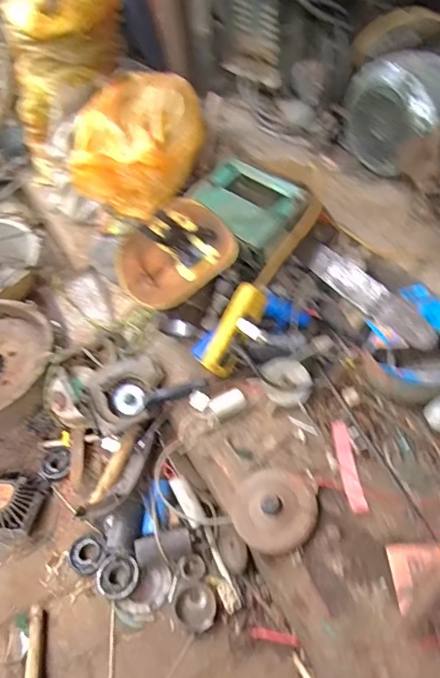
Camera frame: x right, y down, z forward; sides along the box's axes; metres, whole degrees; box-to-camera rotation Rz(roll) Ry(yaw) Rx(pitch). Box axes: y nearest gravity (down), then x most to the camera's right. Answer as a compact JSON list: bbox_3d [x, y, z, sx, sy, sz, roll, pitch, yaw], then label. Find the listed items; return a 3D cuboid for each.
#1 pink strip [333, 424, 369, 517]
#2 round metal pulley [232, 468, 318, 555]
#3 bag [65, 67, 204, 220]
[{"bbox_3d":[0.226,0.223,0.906,0.031,0.010,0.173,-6,46,1],"label":"pink strip"},{"bbox_3d":[0.089,0.290,0.879,0.141,0.029,0.141,-12,52,16],"label":"round metal pulley"},{"bbox_3d":[-0.222,-0.481,1.288,0.323,0.225,0.332,10,48,16],"label":"bag"}]

